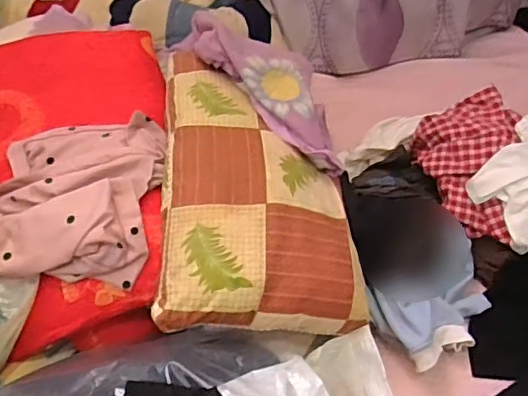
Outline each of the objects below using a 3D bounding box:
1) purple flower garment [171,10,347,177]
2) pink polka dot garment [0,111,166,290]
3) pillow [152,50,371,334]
[{"bbox_3d":[-0.005,-0.217,1.041,0.119,0.108,0.435,-36,73,-25],"label":"purple flower garment"},{"bbox_3d":[-0.393,-0.010,0.957,0.431,0.099,0.311,1,48,6],"label":"pink polka dot garment"},{"bbox_3d":[-0.014,-0.038,0.961,0.309,0.145,0.546,-5,47,0],"label":"pillow"}]

